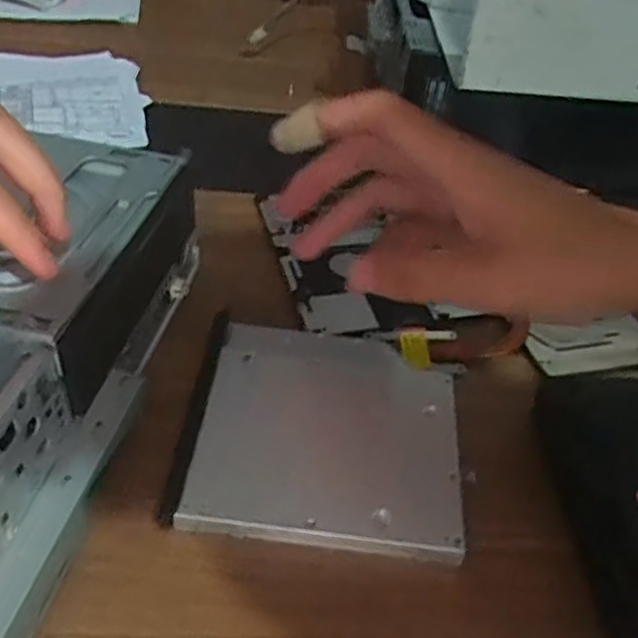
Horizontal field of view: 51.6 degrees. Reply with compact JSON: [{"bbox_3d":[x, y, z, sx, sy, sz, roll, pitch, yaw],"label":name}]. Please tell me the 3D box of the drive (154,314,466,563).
[{"bbox_3d":[0.000,0.052,0.329,0.131,0.014,0.125,6,42,-2],"label":"drive"}]

